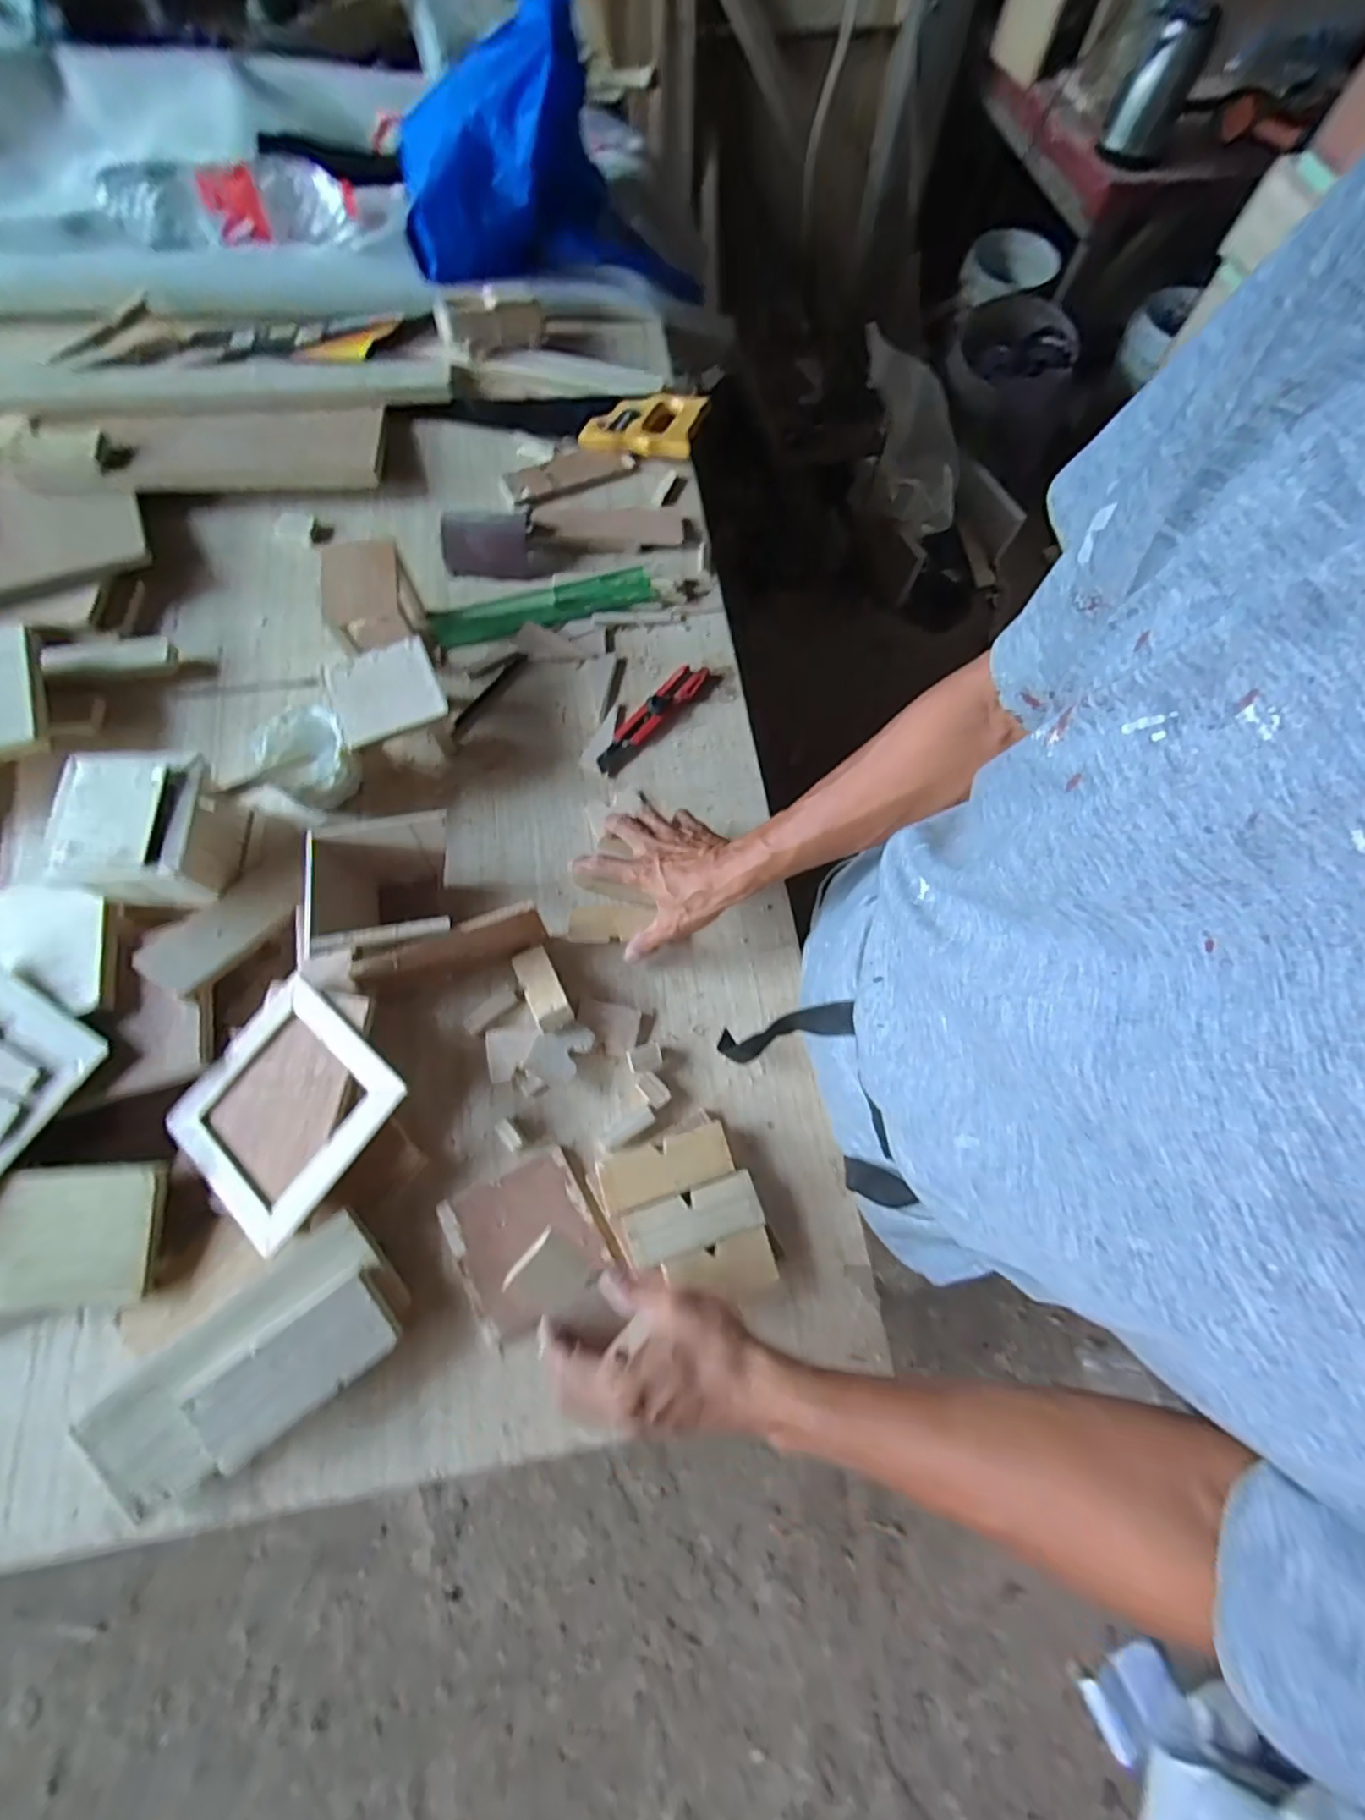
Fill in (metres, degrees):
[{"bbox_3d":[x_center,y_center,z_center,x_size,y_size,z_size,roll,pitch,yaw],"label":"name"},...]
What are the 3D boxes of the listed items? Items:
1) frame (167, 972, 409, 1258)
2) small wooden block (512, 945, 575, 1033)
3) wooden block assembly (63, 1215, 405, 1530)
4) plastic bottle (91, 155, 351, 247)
[{"bbox_3d":[-0.316,0.157,0.502,0.149,0.011,0.161,38,86,19],"label":"frame"},{"bbox_3d":[-0.127,0.067,0.568,0.033,0.015,0.086,-27,55,-11],"label":"small wooden block"},{"bbox_3d":[-0.310,0.329,0.459,0.209,0.044,0.102,-36,76,-14],"label":"wooden block assembly"},{"bbox_3d":[-0.635,-0.989,0.880,0.323,0.071,0.071,-5,69,-4],"label":"plastic bottle"}]

